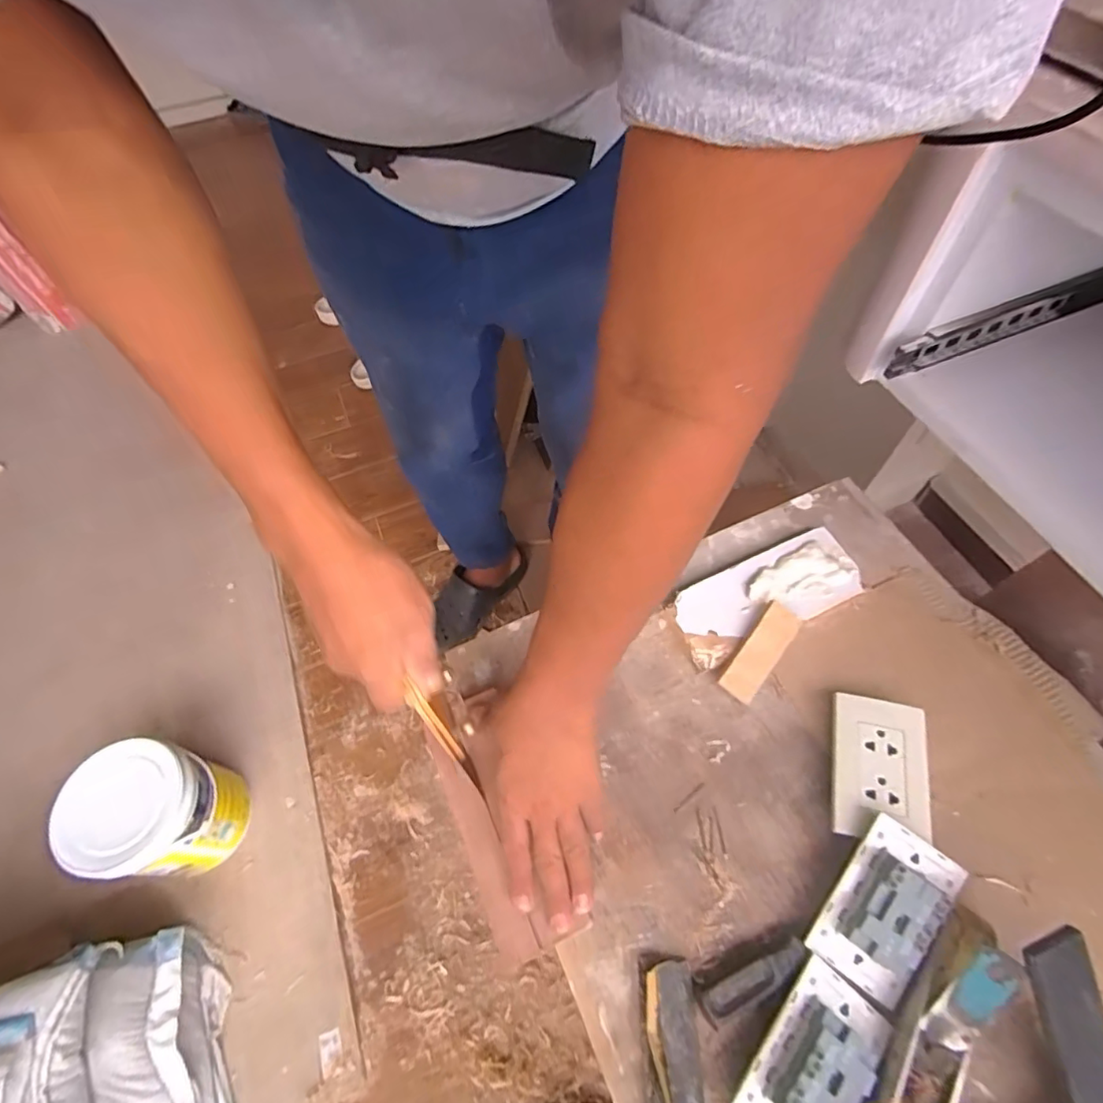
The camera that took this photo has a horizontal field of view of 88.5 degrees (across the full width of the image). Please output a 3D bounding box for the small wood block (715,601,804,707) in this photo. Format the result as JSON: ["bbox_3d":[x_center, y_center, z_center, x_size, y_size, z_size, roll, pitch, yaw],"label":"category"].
[{"bbox_3d":[0.197,0.095,0.535,0.035,0.015,0.096,34,78,18],"label":"small wood block"}]

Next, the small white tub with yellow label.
[{"bbox_3d":[-0.581,0.397,0.856,0.162,0.228,0.160,-2,60,3],"label":"small white tub with yellow label"}]

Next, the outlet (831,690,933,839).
[{"bbox_3d":[0.273,0.184,0.478,0.071,0.034,0.113,11,61,10],"label":"outlet"}]

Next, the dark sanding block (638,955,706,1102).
[{"bbox_3d":[0.087,0.356,0.402,0.039,0.026,0.109,-3,60,3],"label":"dark sanding block"}]

